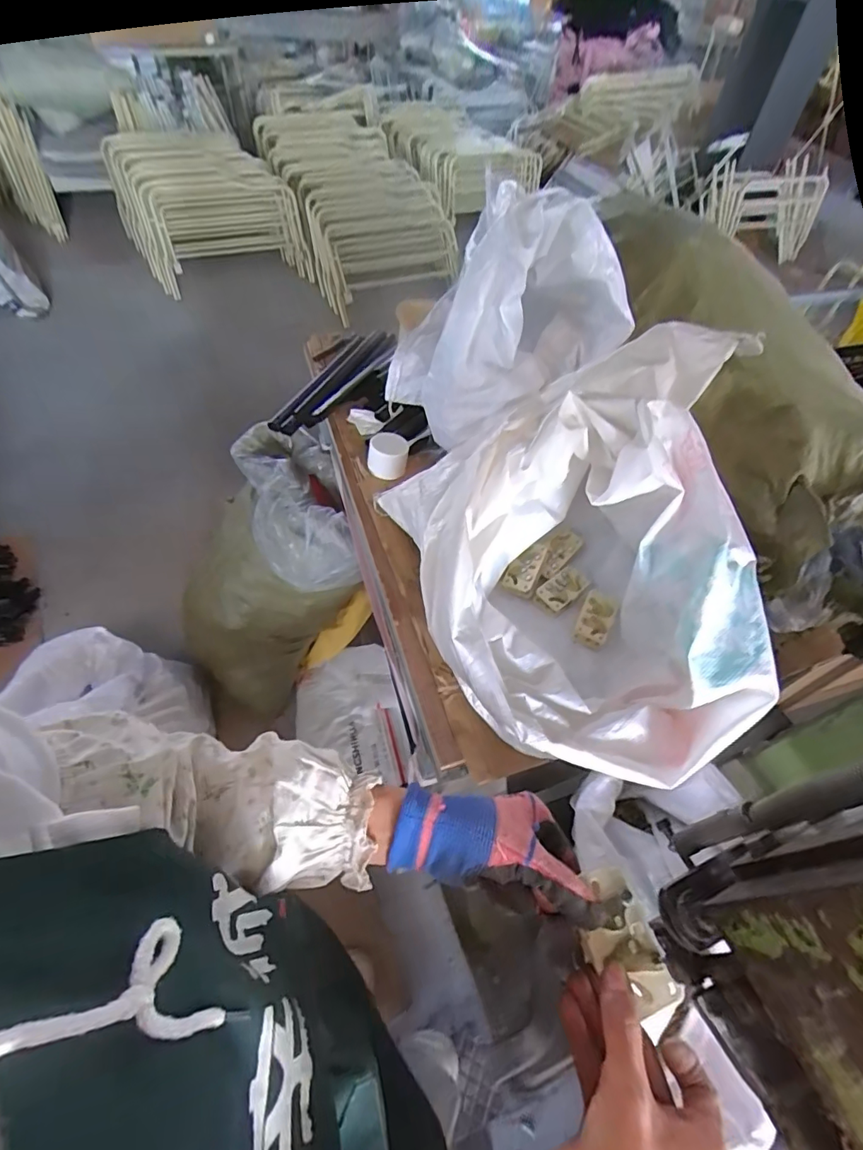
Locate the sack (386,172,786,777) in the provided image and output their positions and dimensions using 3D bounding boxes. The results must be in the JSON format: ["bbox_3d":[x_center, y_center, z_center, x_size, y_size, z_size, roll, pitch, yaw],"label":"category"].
[{"bbox_3d":[0.154,-0.104,0.588,0.377,0.348,0.586,-10,54,-11],"label":"sack"}]

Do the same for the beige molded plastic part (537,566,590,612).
[{"bbox_3d":[0.184,0.019,0.690,0.070,0.012,0.041,-32,61,-25],"label":"beige molded plastic part"}]

